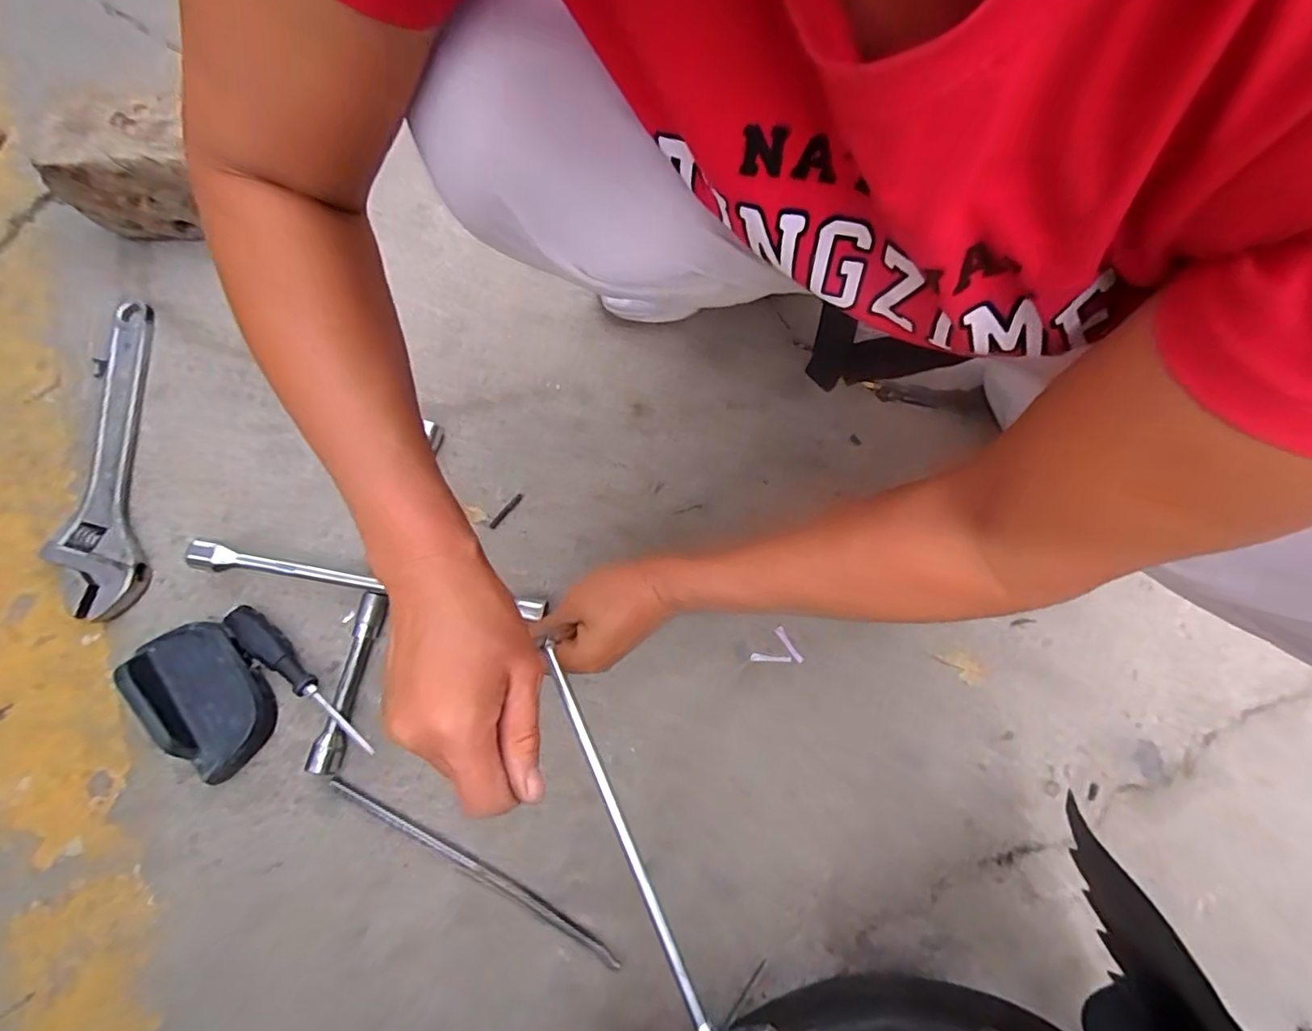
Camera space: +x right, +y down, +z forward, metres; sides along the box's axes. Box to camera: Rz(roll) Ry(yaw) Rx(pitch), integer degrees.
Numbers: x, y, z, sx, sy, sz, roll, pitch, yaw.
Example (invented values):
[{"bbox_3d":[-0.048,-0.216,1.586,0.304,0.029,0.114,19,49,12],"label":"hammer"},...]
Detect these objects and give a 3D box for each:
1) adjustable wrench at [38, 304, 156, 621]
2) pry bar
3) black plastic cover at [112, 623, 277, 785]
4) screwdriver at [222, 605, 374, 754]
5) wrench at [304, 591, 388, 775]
[{"bbox_3d":[-0.596,-0.071,0.623,0.078,0.027,0.373,-13,74,-3],"label":"adjustable wrench"},{"bbox_3d":[-0.167,0.320,0.522,0.302,0.013,0.012,28,76,8],"label":"pry bar"},{"bbox_3d":[-0.428,0.166,0.543,0.082,0.053,0.150,-37,77,-9],"label":"black plastic cover"},{"bbox_3d":[-0.344,0.159,0.552,0.194,0.032,0.031,40,78,11],"label":"screwdriver"},{"bbox_3d":[-0.295,0.160,0.555,0.022,0.022,0.166,10,74,4],"label":"wrench"}]

